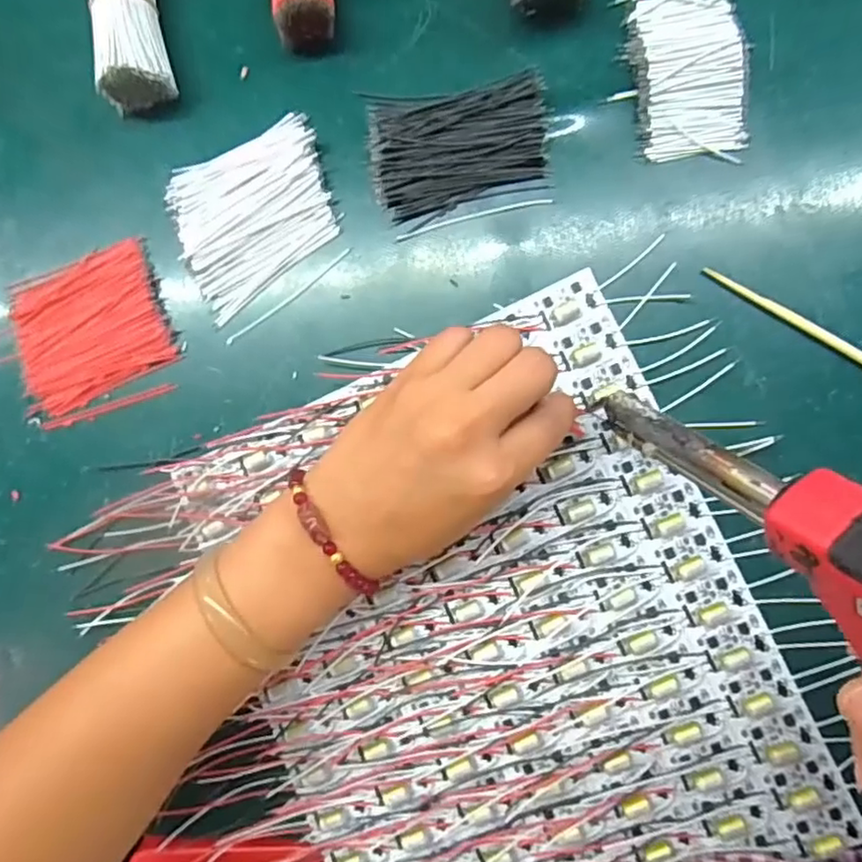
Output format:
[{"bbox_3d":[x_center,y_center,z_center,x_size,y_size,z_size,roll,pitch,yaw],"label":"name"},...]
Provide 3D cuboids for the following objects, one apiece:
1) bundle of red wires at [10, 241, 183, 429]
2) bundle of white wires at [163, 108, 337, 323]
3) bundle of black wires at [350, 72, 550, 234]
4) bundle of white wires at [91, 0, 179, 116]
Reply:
[{"bbox_3d":[-0.189,-0.054,0.346,0.090,0.005,0.087,-17,86,7],"label":"bundle of red wires"},{"bbox_3d":[-0.093,-0.114,0.332,0.085,0.009,0.081,-21,86,7],"label":"bundle of white wires"},{"bbox_3d":[0.013,-0.146,0.315,0.088,0.012,0.065,-7,87,8],"label":"bundle of black wires"},{"bbox_3d":[-0.162,-0.221,0.333,0.036,0.037,0.087,-7,87,8],"label":"bundle of white wires"}]

